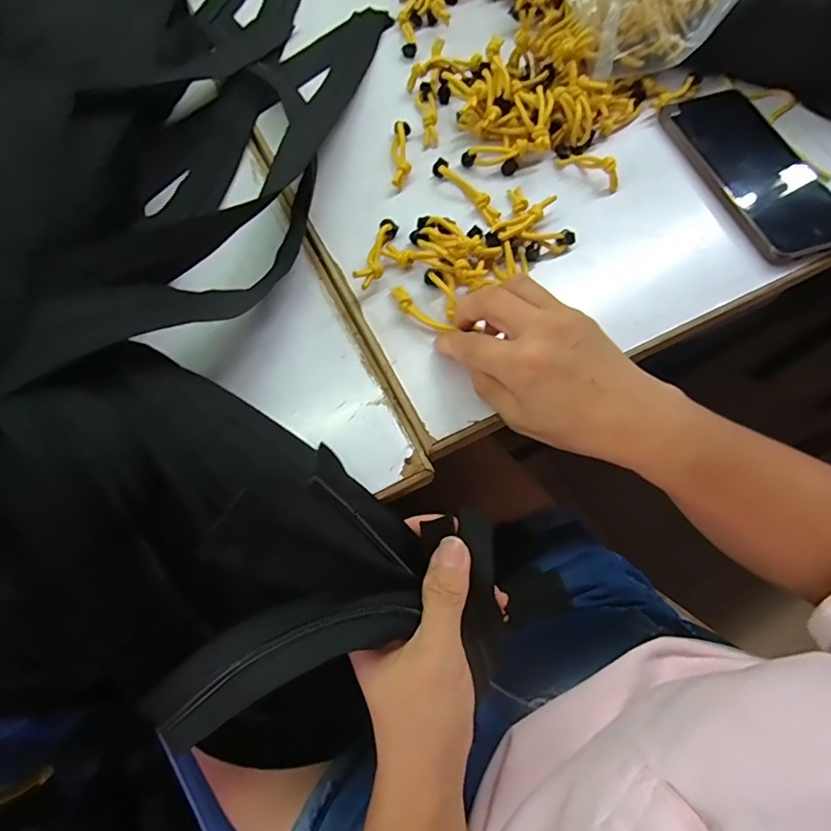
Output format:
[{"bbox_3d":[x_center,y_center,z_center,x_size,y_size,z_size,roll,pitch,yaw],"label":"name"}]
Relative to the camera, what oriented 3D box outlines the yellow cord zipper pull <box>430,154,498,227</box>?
[{"bbox_3d":[0.039,-0.162,0.351,0.016,0.009,0.072,-31,73,-14],"label":"yellow cord zipper pull"}]

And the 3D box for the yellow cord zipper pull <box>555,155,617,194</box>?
[{"bbox_3d":[0.129,-0.185,0.362,0.049,0.020,0.010,33,70,23],"label":"yellow cord zipper pull"}]

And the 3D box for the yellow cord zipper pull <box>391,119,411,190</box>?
[{"bbox_3d":[-0.010,-0.196,0.360,0.013,0.013,0.063,1,69,-2],"label":"yellow cord zipper pull"}]

